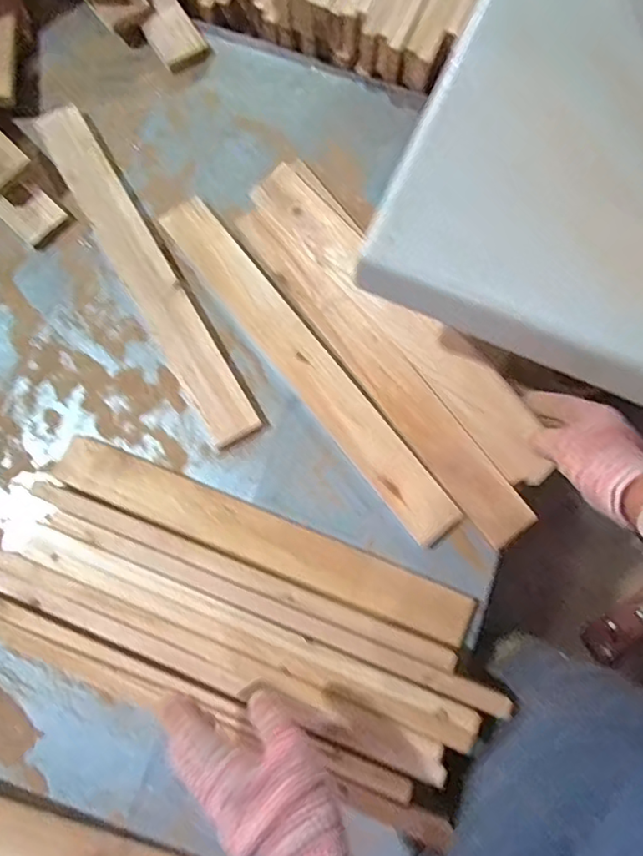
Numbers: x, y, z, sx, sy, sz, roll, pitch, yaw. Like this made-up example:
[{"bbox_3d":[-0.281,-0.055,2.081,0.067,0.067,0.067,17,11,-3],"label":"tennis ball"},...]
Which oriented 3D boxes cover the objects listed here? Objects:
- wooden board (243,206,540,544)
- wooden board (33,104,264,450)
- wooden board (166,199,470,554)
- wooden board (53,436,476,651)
[{"bbox_3d":[0.067,-0.075,0.681,0.060,0.013,0.490,-37,80,-9],"label":"wooden board"},{"bbox_3d":[-0.211,-0.189,0.696,0.060,0.019,0.464,-30,82,-7],"label":"wooden board"},{"bbox_3d":[-0.018,-0.076,0.687,0.062,0.028,0.496,-38,81,-9],"label":"wooden board"},{"bbox_3d":[-0.064,0.119,0.643,0.476,0.024,0.071,22,78,4],"label":"wooden board"}]

